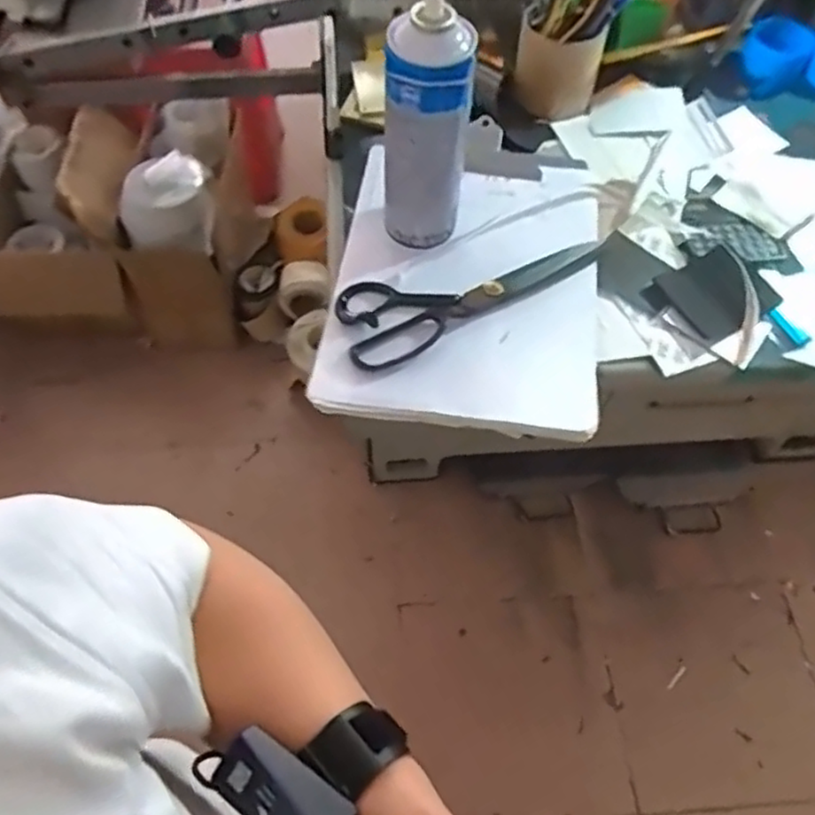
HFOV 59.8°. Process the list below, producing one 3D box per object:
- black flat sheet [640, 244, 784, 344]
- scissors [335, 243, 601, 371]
[{"bbox_3d":[0.262,-0.099,0.613,0.096,0.009,0.080,-24,63,-16],"label":"black flat sheet"},{"bbox_3d":[0.056,-0.103,0.606,0.242,0.011,0.085,-22,62,-15],"label":"scissors"}]

